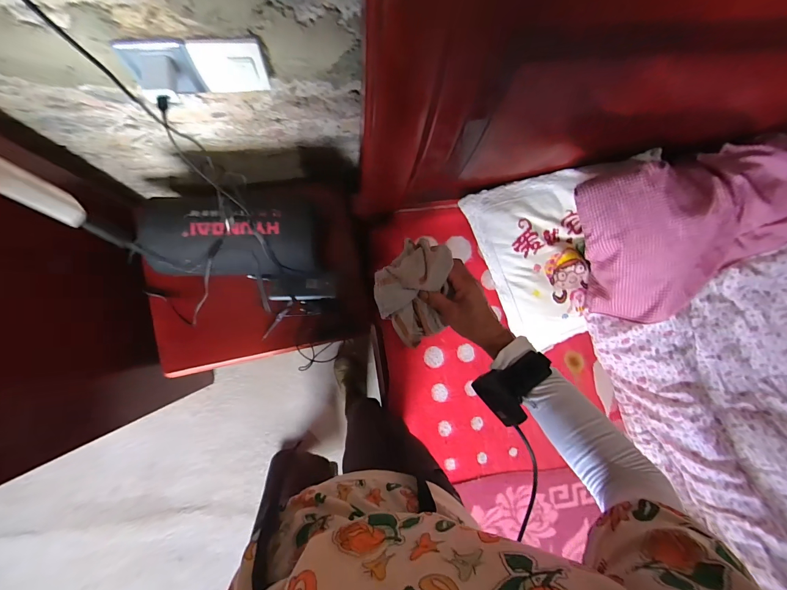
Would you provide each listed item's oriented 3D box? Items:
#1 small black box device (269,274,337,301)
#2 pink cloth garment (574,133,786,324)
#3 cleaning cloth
[{"bbox_3d":[-0.201,-0.017,0.758,0.142,0.025,0.056,-5,87,-8],"label":"small black box device"},{"bbox_3d":[0.677,-0.158,0.686,0.614,0.139,0.275,-17,89,-9],"label":"pink cloth garment"},{"bbox_3d":[0.028,-0.006,0.485,0.105,0.077,0.151,1,86,-8],"label":"cleaning cloth"}]

